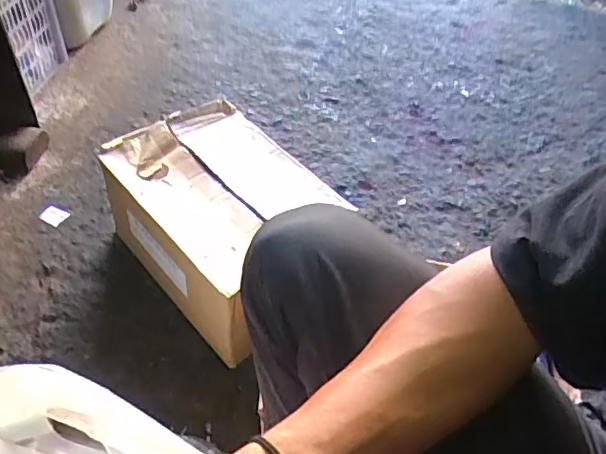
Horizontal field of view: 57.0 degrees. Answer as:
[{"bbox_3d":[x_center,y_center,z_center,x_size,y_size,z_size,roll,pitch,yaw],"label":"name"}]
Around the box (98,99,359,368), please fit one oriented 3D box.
[{"bbox_3d":[-0.122,-0.016,0.895,0.262,0.203,0.307,-34,58,-30],"label":"box"}]

